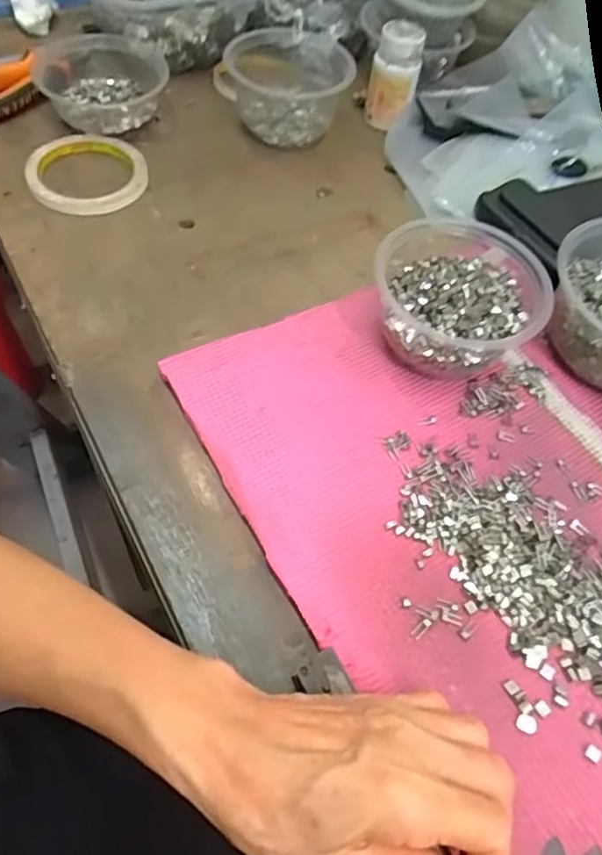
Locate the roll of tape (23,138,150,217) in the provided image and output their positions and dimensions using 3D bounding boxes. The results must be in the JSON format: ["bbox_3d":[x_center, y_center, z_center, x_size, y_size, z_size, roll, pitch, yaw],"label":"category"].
[{"bbox_3d":[-0.183,-0.217,0.524,0.096,0.017,0.093,2,58,-2],"label":"roll of tape"}]

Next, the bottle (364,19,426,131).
[{"bbox_3d":[0.088,-0.335,0.581,0.045,0.078,0.046,12,57,2],"label":"bottle"}]

